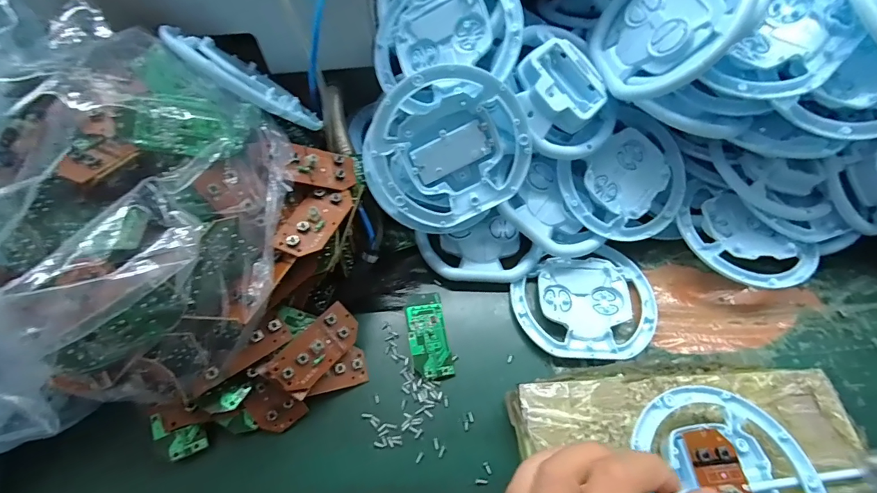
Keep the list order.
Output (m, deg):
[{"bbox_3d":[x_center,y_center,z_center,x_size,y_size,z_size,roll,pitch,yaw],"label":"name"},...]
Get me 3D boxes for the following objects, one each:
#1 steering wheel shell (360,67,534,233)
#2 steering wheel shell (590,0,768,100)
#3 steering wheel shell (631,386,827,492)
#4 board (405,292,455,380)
[{"bbox_3d":[0.004,-0.065,0.292,0.110,0.102,0.018,-25,20,7],"label":"steering wheel shell"},{"bbox_3d":[0.156,-0.150,0.282,0.014,0.102,0.093,14,66,-41],"label":"steering wheel shell"},{"bbox_3d":[0.158,0.130,0.227,0.091,0.015,0.103,-9,61,-6],"label":"steering wheel shell"},{"bbox_3d":[-0.007,0.064,0.303,0.028,0.012,0.060,-9,61,-6],"label":"board"}]

